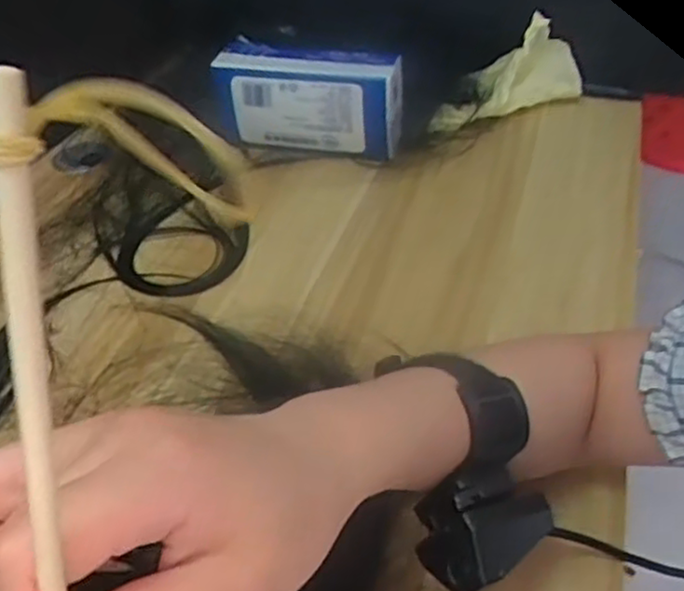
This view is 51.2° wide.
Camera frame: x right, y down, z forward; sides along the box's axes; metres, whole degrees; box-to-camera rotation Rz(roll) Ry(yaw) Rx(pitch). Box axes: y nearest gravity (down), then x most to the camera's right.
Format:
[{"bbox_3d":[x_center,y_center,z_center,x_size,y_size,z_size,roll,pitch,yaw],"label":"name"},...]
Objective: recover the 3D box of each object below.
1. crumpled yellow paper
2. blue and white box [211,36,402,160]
[{"bbox_3d":[0.160,-0.228,0.730,0.176,0.077,0.055,-19,43,-18],"label":"crumpled yellow paper"},{"bbox_3d":[-0.032,-0.183,0.682,0.177,0.088,0.047,7,42,12],"label":"blue and white box"}]

